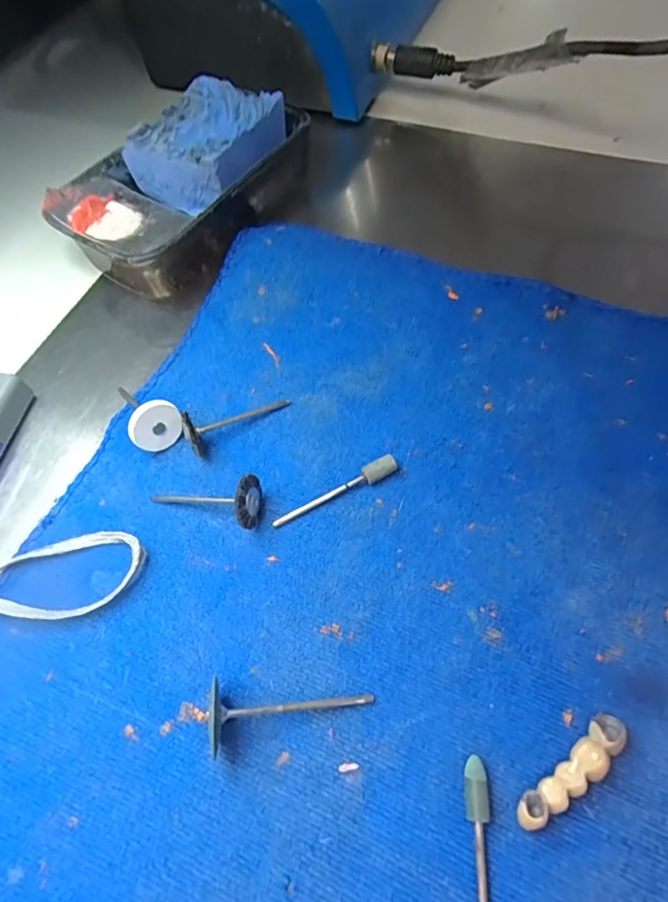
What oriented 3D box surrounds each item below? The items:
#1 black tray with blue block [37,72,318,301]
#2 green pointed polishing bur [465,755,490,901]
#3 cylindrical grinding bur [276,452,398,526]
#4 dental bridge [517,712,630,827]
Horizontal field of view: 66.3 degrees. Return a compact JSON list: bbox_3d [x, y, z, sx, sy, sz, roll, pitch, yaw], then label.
[{"bbox_3d":[-0.073,-0.131,0.253,0.081,0.039,0.129,32,67,20],"label":"black tray with blue block"},{"bbox_3d":[0.037,0.102,0.132,0.006,0.006,0.040,3,60,6],"label":"green pointed polishing bur"},{"bbox_3d":[0.000,0.014,0.183,0.048,0.007,0.006,-23,61,-9],"label":"cylindrical grinding bur"},{"bbox_3d":[0.064,0.086,0.138,0.038,0.010,0.009,-36,64,-15],"label":"dental bridge"}]

